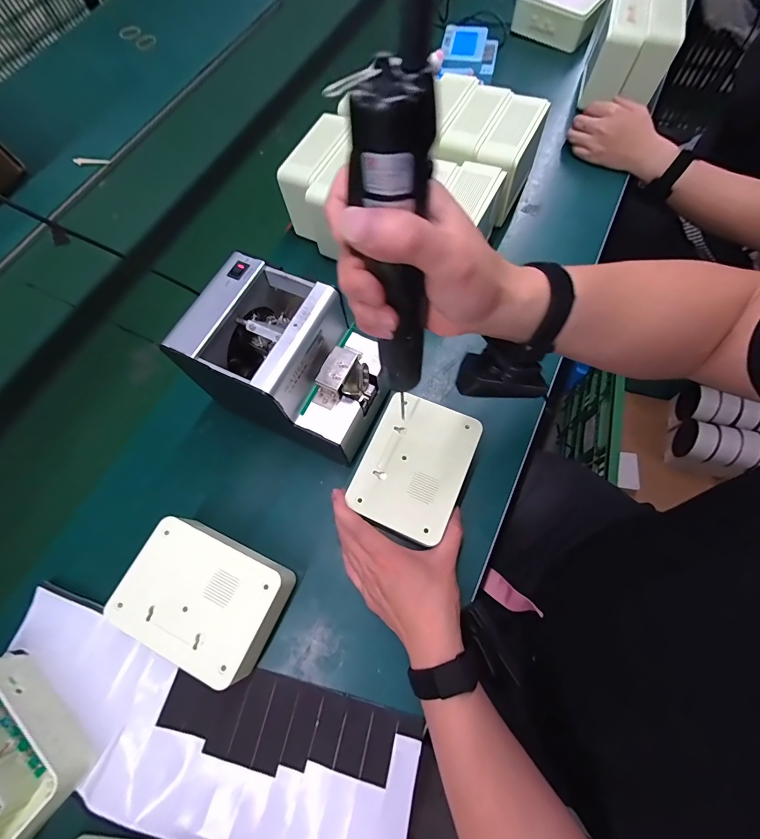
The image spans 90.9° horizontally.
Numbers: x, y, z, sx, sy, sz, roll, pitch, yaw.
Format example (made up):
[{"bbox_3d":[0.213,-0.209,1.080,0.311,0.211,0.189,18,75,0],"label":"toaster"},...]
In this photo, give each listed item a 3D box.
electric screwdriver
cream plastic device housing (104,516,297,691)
[{"bbox_3d":[0.011,-0.085,0.230,0.039,0.203,0.037,-41,67,-15],"label":"electric screwdriver"},{"bbox_3d":[-0.166,0.172,0.371,0.145,0.061,0.107,23,71,12],"label":"cream plastic device housing"}]

